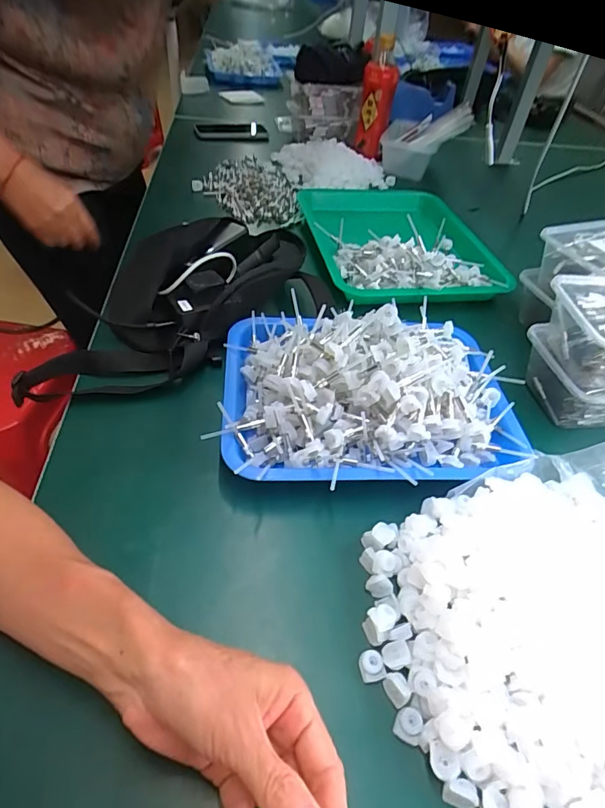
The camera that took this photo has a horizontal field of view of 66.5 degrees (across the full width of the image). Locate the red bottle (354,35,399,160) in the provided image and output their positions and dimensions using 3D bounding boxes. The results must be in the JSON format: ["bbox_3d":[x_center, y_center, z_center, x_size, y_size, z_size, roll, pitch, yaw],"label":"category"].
[{"bbox_3d":[0.146,-0.603,0.915,0.066,0.183,0.072,13,46,5],"label":"red bottle"}]

